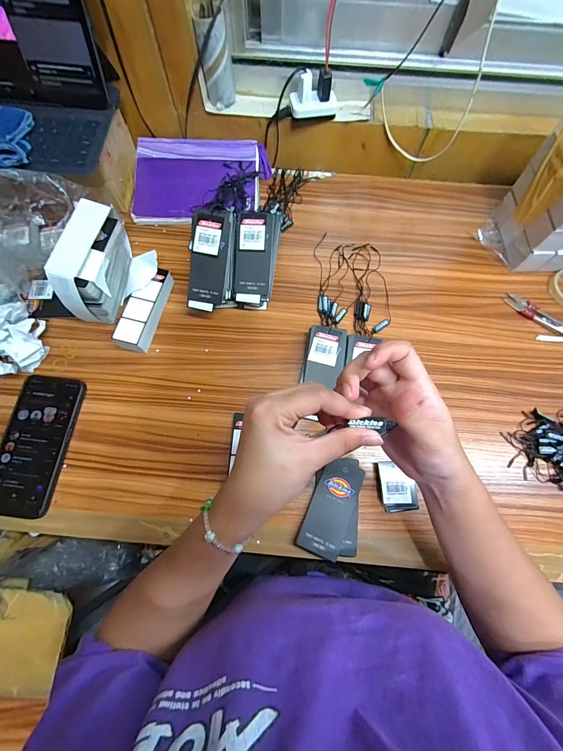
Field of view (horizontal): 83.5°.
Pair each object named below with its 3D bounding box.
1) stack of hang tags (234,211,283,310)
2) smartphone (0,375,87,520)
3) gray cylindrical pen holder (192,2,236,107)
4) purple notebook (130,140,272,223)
[{"bbox_3d":[-0.036,-0.163,0.449,0.054,0.027,0.130,8,100,2],"label":"stack of hang tags"},{"bbox_3d":[-0.309,0.085,0.397,0.078,0.014,0.169,6,72,1],"label":"smartphone"},{"bbox_3d":[-0.095,-0.455,0.458,0.044,0.098,0.036,-9,72,-4],"label":"gray cylindrical pen holder"},{"bbox_3d":[-0.134,-0.327,0.530,0.218,0.022,0.153,-2,80,1],"label":"purple notebook"}]

